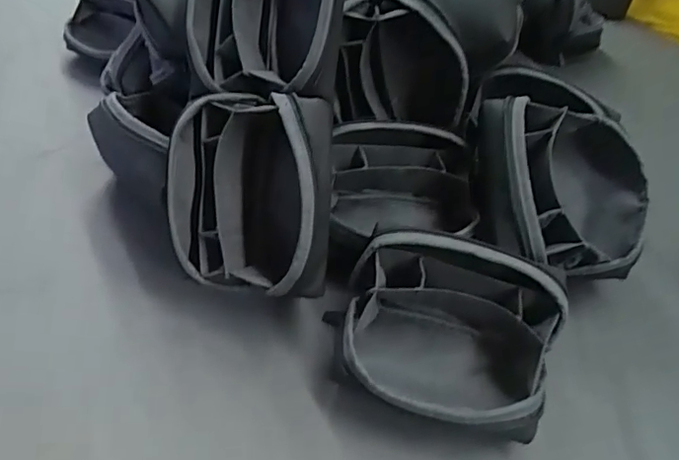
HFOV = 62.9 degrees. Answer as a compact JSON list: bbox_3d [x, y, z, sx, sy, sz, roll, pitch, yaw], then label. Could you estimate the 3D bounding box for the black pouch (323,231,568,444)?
[{"bbox_3d":[0.083,0.084,0.432,0.166,0.108,0.125,14,43,9],"label":"black pouch"}]

